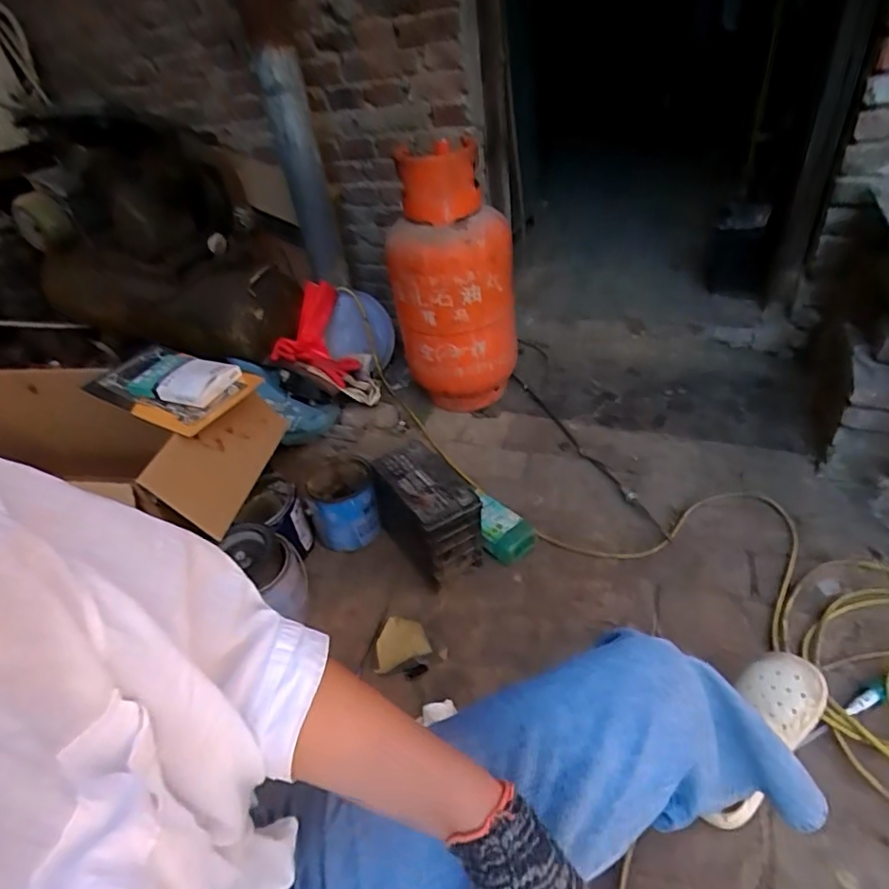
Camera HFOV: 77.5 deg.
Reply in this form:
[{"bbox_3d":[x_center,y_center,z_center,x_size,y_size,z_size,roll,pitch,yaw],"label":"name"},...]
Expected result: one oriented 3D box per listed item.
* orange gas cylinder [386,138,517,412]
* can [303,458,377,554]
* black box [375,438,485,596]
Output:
[{"bbox_3d":[0.021,-0.381,1.425,0.275,0.654,0.288,-14,40,-8],"label":"orange gas cylinder"},{"bbox_3d":[-0.222,0.138,1.245,0.145,0.155,0.160,-11,40,-4],"label":"can"},{"bbox_3d":[-0.035,0.144,1.146,0.131,0.195,0.235,-26,42,-18],"label":"black box"}]

